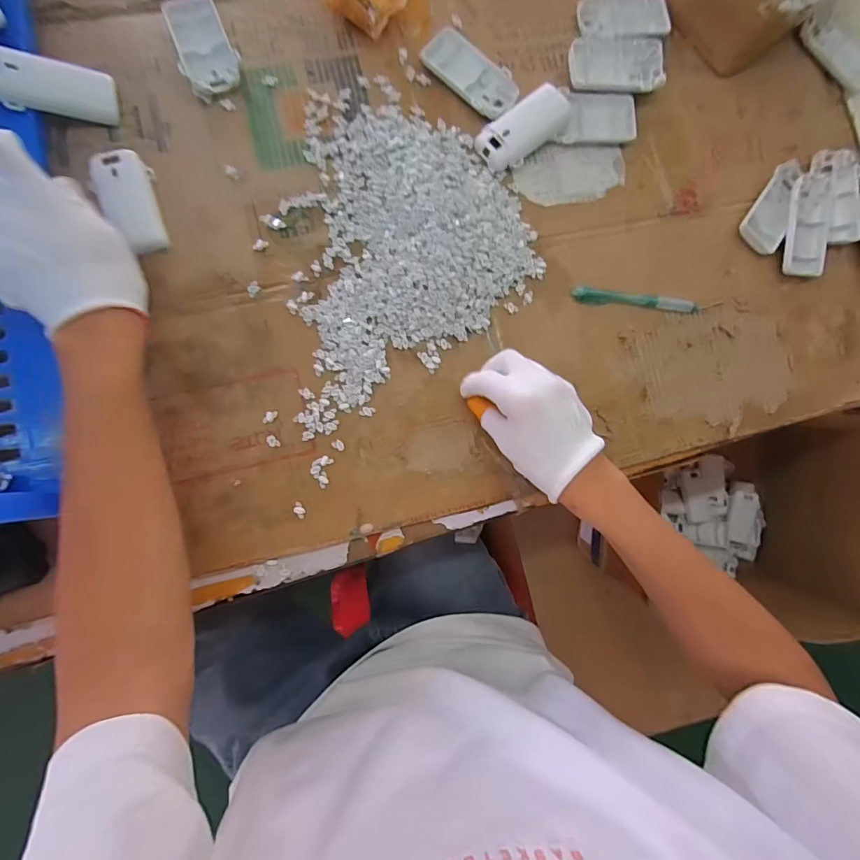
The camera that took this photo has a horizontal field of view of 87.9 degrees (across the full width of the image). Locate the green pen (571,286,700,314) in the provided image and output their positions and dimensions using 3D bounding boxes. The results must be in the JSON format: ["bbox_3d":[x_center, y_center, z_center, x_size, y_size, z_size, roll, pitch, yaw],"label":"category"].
[{"bbox_3d":[0.204,-0.128,0.440,0.128,0.008,0.015,5,86,-5],"label":"green pen"}]

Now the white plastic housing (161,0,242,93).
[{"bbox_3d":[-0.208,-0.355,0.411,0.049,0.012,0.090,-20,88,-6],"label":"white plastic housing"}]

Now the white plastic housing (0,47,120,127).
[{"bbox_3d":[-0.325,-0.292,0.381,0.095,0.009,0.043,-11,108,-36],"label":"white plastic housing"}]

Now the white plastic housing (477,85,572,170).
[{"bbox_3d":[0.090,-0.292,0.433,0.092,0.022,0.044,-36,90,-6],"label":"white plastic housing"}]

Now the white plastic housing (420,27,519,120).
[{"bbox_3d":[0.039,-0.345,0.434,0.095,0.011,0.047,44,84,-1],"label":"white plastic housing"}]

